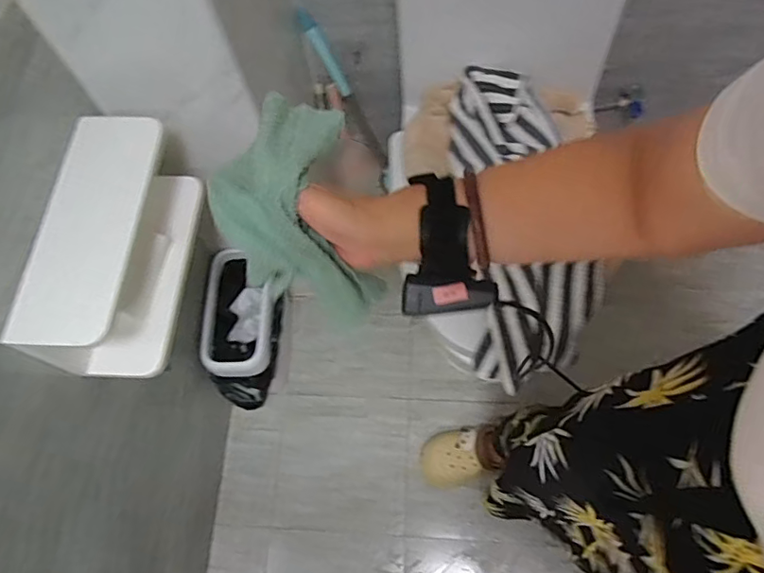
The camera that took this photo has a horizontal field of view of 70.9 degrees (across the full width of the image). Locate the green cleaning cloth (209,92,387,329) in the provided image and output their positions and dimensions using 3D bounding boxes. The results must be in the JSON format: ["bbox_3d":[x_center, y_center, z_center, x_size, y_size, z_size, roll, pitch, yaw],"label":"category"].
[{"bbox_3d":[-0.068,-0.047,0.421,0.110,0.142,0.120,-22,67,-7],"label":"green cleaning cloth"}]

